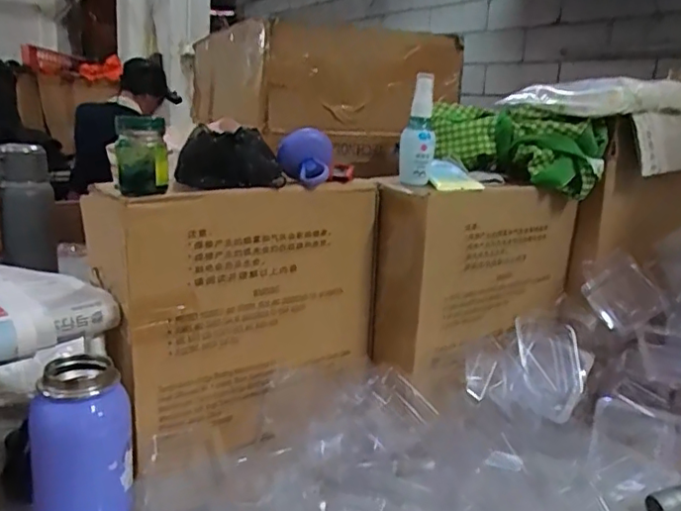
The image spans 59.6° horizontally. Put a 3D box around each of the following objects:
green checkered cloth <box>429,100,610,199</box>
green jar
[{"bbox_3d":[0.216,-0.136,0.745,0.207,0.088,0.073,12,16,29],"label":"green checkered cloth"},{"bbox_3d":[-0.169,-0.084,0.509,0.043,0.065,0.038,0,15,-18],"label":"green jar"}]

